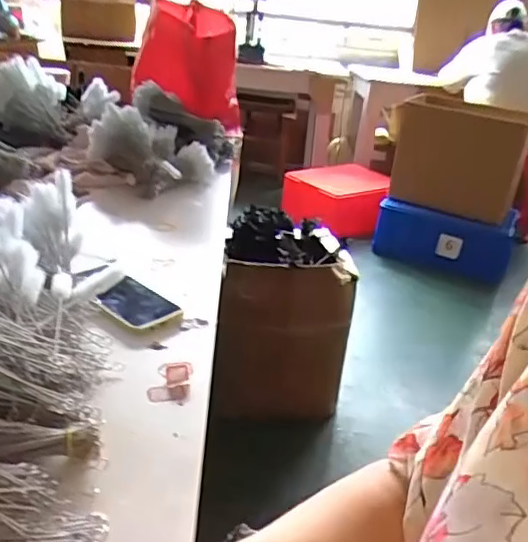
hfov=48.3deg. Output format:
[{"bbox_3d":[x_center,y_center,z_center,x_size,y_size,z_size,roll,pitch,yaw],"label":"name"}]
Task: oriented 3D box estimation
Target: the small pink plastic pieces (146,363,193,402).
[{"bbox_3d":[-0.096,0.114,0.609,0.040,0.007,0.063,5,26,-2],"label":"small pink plastic pieces"}]

